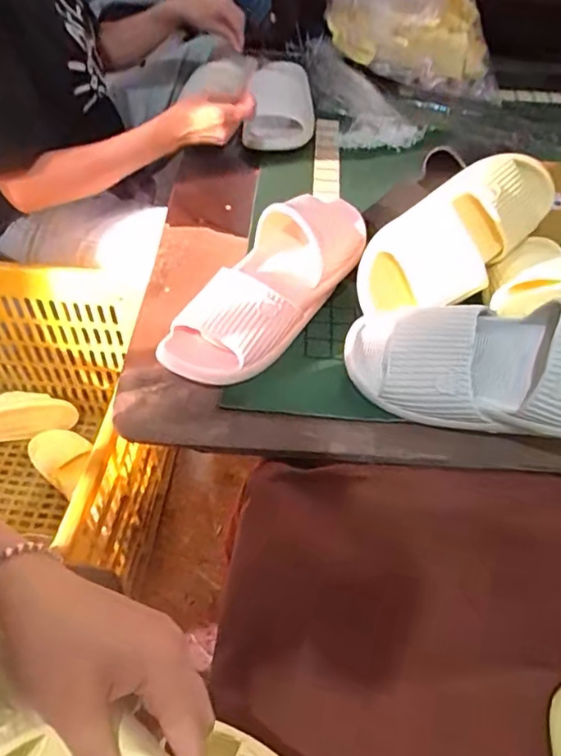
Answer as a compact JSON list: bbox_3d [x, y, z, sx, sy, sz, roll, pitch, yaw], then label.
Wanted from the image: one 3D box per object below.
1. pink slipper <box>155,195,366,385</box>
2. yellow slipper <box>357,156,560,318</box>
[{"bbox_3d":[-0.006,-0.106,0.634,0.107,0.092,0.305,31,56,20],"label":"pink slipper"},{"bbox_3d":[0.206,-0.155,0.677,0.303,0.107,0.110,-37,61,-28],"label":"yellow slipper"}]

